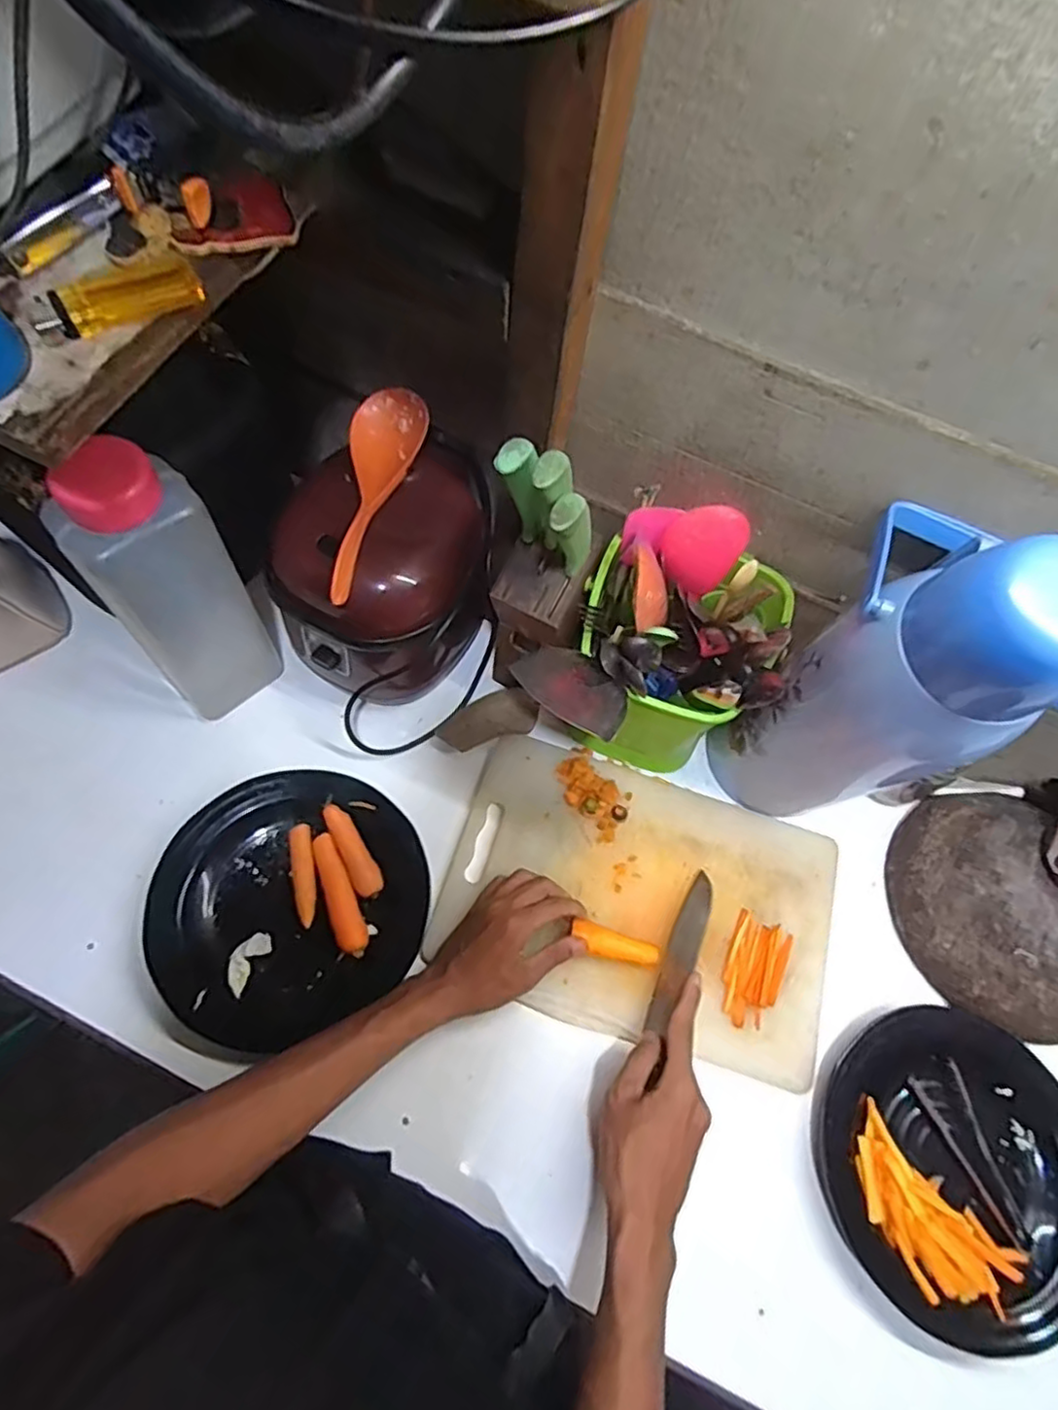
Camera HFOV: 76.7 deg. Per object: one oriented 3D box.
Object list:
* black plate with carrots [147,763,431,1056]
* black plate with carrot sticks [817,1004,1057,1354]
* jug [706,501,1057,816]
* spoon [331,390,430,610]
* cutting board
[{"bbox_3d":[-0.208,0.164,0.588,0.219,0.039,0.217,1,69,-2],"label":"black plate with carrots"},{"bbox_3d":[0.346,0.368,0.536,0.216,0.039,0.215,1,69,-2],"label":"black plate with carrot sticks"},{"bbox_3d":[0.255,-0.003,0.502,0.103,0.380,0.141,-31,72,-18],"label":"jug"},{"bbox_3d":[-0.119,-0.173,0.533,0.058,0.030,0.187,7,65,-3],"label":"spoon"},{"bbox_3d":[0.105,0.176,0.620,0.349,0.021,0.234,18,65,3],"label":"cutting board"}]

